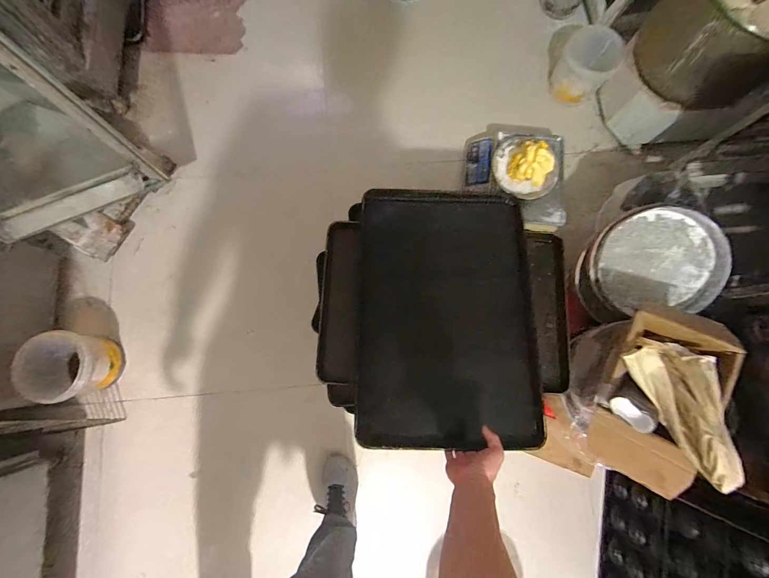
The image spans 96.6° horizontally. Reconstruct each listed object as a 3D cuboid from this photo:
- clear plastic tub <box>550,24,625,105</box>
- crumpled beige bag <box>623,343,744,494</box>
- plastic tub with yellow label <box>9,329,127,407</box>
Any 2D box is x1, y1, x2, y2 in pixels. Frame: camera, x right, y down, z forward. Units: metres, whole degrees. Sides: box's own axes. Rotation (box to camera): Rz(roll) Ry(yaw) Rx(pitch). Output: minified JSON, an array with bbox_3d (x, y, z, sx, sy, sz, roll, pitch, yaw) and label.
[{"bbox_3d":[0.751,-0.838,1.294,0.201,0.186,0.168,34,81,5],"label":"clear plastic tub"},{"bbox_3d":[0.601,0.233,0.687,0.155,0.065,0.292,4,53,-1],"label":"crumpled beige bag"},{"bbox_3d":[-0.955,0.237,1.067,0.168,0.217,0.207,-1,80,-1],"label":"plastic tub with yellow label"}]

